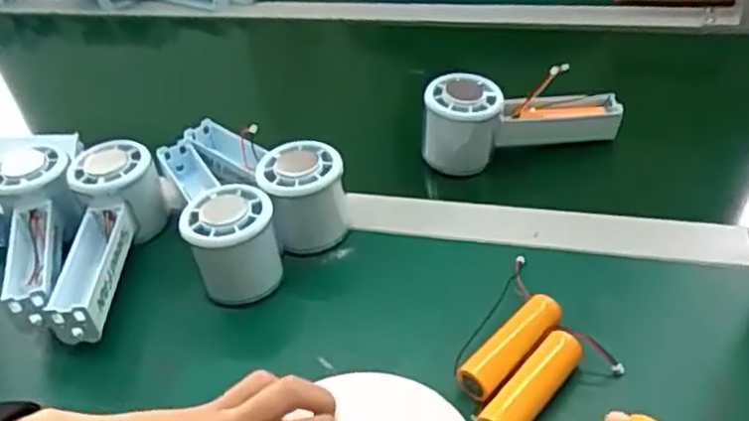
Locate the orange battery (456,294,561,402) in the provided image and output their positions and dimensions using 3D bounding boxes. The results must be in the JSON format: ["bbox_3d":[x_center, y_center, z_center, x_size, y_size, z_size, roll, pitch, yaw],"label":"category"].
[{"bbox_3d":[0.077,0.077,0.392,0.073,0.020,0.021,-33,45,-29],"label":"orange battery"}]

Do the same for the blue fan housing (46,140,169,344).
[{"bbox_3d":[-0.180,0.020,0.479,0.053,0.064,0.144,-8,39,-1],"label":"blue fan housing"}]

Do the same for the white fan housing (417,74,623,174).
[{"bbox_3d":[0.112,-0.076,0.557,0.154,0.063,0.051,-13,39,-8],"label":"white fan housing"}]

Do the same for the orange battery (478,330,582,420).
[{"bbox_3d":[0.082,0.095,0.376,0.020,0.021,0.073,27,50,35],"label":"orange battery"}]

